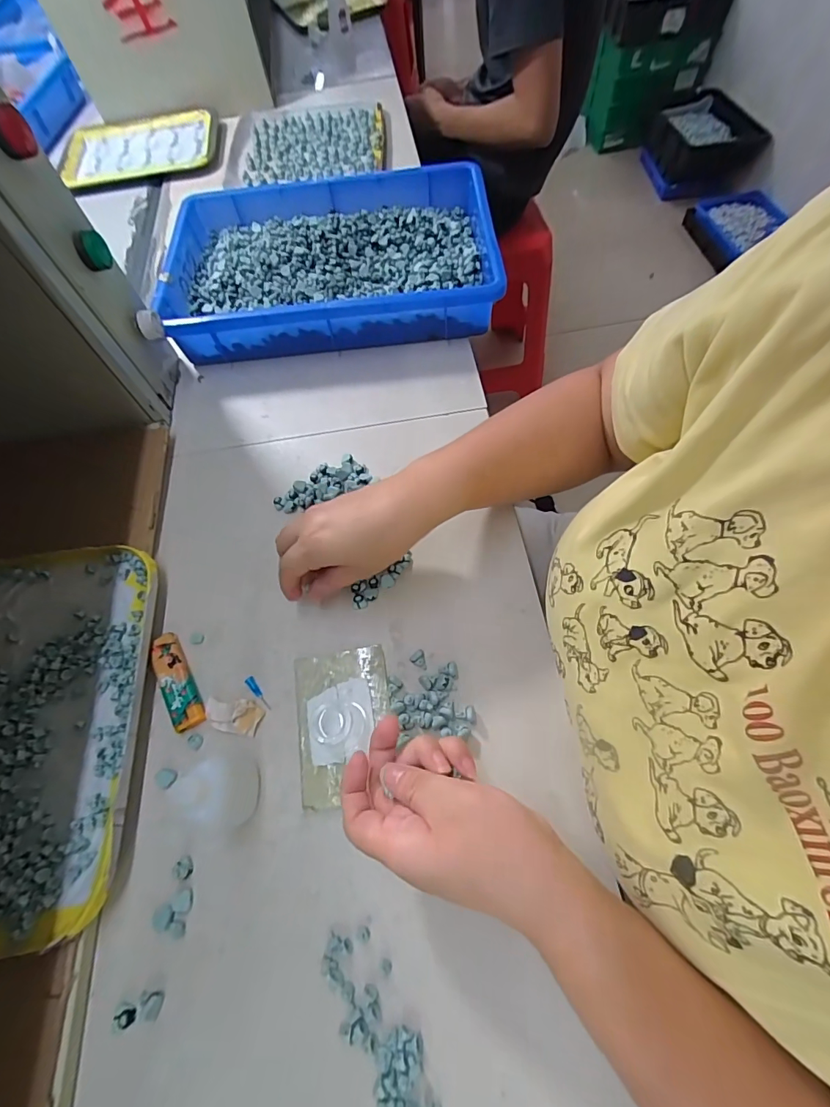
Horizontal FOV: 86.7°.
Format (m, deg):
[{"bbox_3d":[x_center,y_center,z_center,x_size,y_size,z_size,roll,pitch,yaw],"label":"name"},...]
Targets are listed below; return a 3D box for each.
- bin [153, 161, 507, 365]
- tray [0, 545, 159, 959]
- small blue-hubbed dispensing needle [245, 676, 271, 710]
[{"bbox_3d":[-0.098,-0.338,0.516,0.360,0.070,0.249,-5,63,-1],"label":"bin"},{"bbox_3d":[-0.308,0.127,0.325,0.210,0.016,0.268,-8,63,-2],"label":"tray"},{"bbox_3d":[-0.121,0.108,0.338,0.006,0.004,0.031,-37,68,-15],"label":"small blue-hubbed dispensing needle"}]

